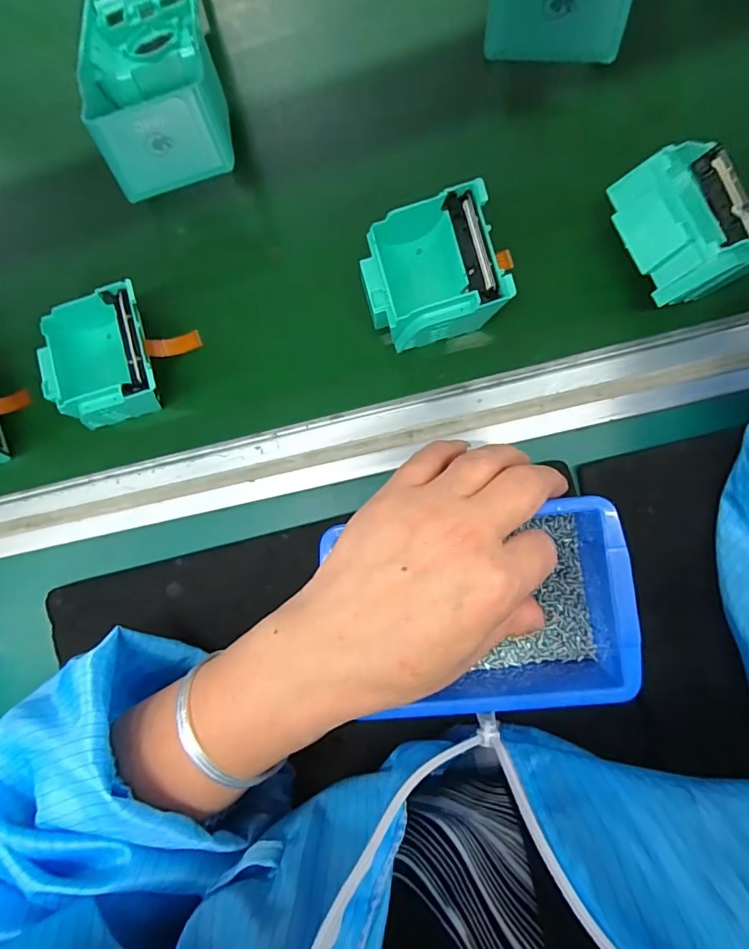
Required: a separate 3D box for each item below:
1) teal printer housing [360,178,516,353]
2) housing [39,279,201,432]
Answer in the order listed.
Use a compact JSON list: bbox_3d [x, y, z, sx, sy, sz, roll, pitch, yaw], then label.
[{"bbox_3d":[0.036,-0.121,0.301,0.084,0.046,0.080,-14,84,6],"label":"teal printer housing"},{"bbox_3d":[-0.171,-0.077,0.326,0.093,0.039,0.081,-6,85,7],"label":"housing"}]

